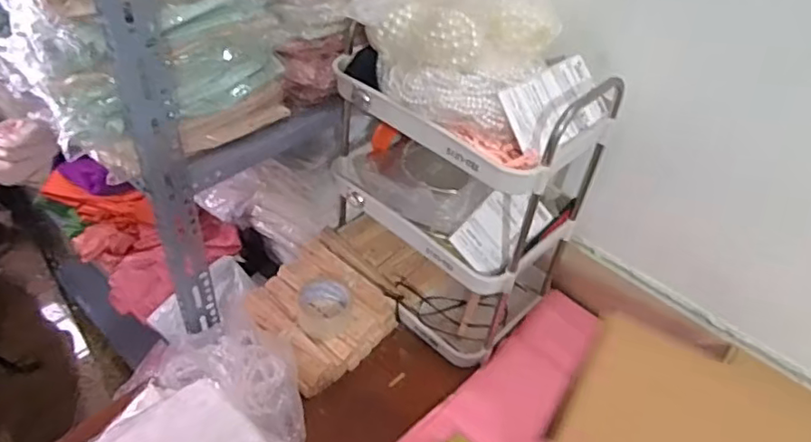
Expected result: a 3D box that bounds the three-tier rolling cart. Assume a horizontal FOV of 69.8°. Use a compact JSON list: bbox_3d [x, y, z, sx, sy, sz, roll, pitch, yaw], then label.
[{"bbox_3d":[0.081,-0.056,0.966,0.373,0.438,0.284,34,50,27],"label":"three-tier rolling cart"}]

